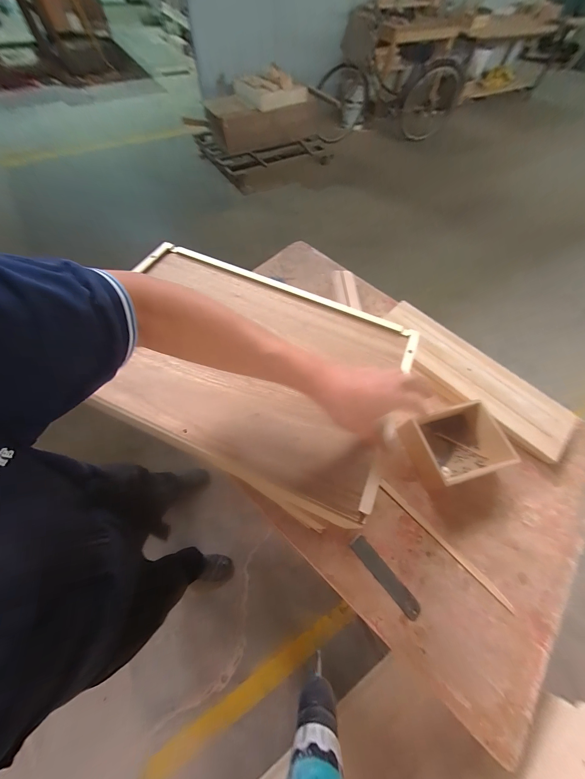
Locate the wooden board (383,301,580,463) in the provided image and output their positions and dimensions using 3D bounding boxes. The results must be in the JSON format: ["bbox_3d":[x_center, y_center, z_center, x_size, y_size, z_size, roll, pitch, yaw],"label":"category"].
[{"bbox_3d":[0.510,-0.053,0.773,0.195,0.025,0.567,-41,72,-21],"label":"wooden board"}]

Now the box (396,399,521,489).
[{"bbox_3d":[0.399,0.141,0.673,0.220,0.082,0.164,-13,64,-10],"label":"box"}]

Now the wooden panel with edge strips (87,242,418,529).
[{"bbox_3d":[-0.087,-0.061,0.464,0.538,0.027,0.372,23,64,8],"label":"wooden panel with edge strips"}]

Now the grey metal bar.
[{"bbox_3d":[0.199,0.402,0.571,0.036,0.004,0.176,-36,70,-19],"label":"grey metal bar"}]

